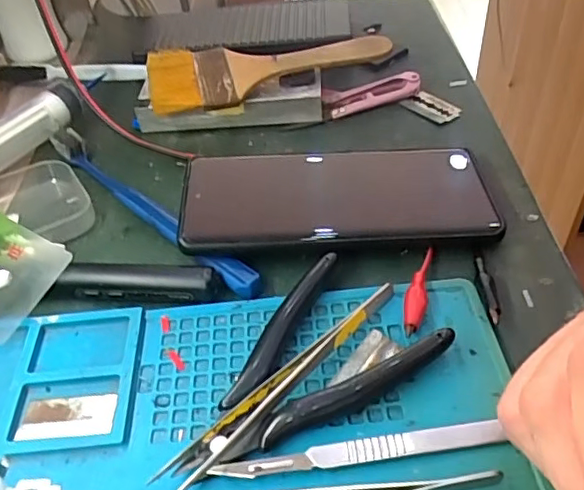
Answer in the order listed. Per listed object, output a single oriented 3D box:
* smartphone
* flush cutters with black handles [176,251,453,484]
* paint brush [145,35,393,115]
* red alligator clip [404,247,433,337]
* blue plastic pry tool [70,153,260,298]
[{"bbox_3d":[0.023,-0.027,0.310,0.160,0.008,0.077,-4,44,-3],"label":"smartphone"},{"bbox_3d":[-0.001,0.050,0.246,0.115,0.014,0.069,-28,49,-21],"label":"flush cutters with black handles"},{"bbox_3d":[-0.016,-0.124,0.391,0.161,0.010,0.064,-13,51,-6],"label":"paint brush"},{"bbox_3d":[0.059,0.021,0.272,0.010,0.007,0.055,9,46,14],"label":"red alligator clip"},{"bbox_3d":[-0.077,-0.017,0.325,0.013,0.010,0.165,-37,52,-28],"label":"blue plastic pry tool"}]

